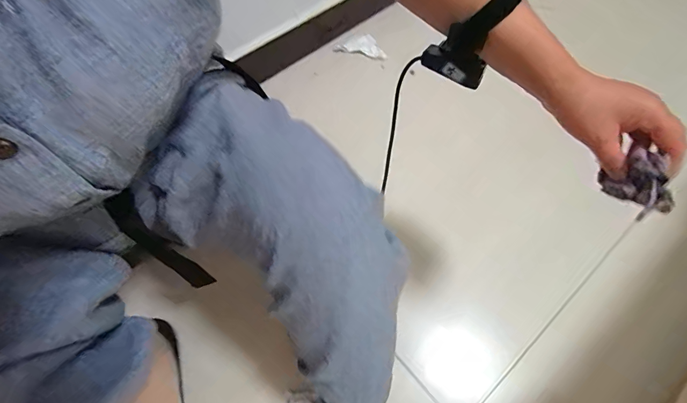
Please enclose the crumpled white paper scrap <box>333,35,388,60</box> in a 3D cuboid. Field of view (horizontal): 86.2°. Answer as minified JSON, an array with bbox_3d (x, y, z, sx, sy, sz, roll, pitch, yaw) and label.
[{"bbox_3d":[0.043,-0.384,0.909,0.129,0.039,0.034,8,65,2],"label":"crumpled white paper scrap"}]

